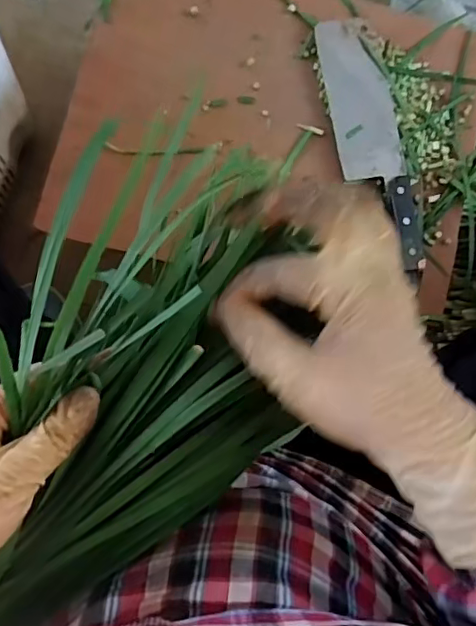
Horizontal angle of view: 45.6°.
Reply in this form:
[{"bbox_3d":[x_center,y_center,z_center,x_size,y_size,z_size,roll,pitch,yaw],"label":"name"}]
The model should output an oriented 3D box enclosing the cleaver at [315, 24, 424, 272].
[{"bbox_3d":[0.138,-0.175,0.589,0.068,0.014,0.264,-11,84,-6],"label":"cleaver"}]

